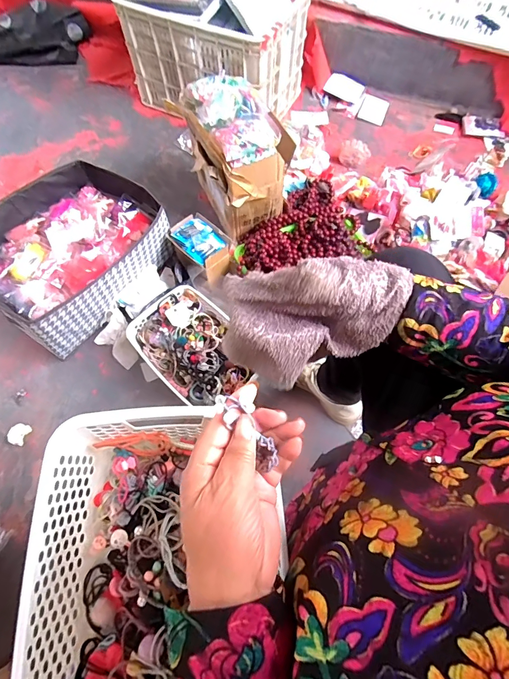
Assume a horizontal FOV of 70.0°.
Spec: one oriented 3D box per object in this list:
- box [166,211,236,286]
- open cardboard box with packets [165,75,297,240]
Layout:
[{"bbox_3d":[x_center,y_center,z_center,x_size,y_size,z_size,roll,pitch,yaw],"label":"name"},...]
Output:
[{"bbox_3d":[-0.132,-0.234,0.923,0.166,0.073,0.111,41,71,16],"label":"box"},{"bbox_3d":[-0.052,-0.458,0.922,0.186,0.288,0.269,-31,70,-14],"label":"open cardboard box with packets"}]

